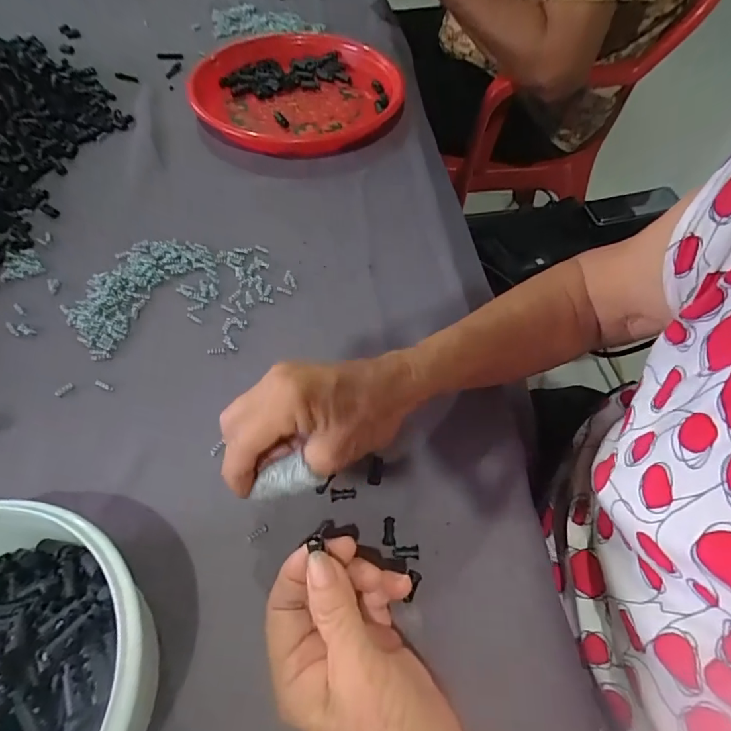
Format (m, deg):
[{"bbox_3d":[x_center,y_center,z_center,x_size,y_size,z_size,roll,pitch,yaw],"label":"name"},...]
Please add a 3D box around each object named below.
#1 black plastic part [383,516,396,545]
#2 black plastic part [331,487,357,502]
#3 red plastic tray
[{"bbox_3d":[0.016,0.107,0.311,0.008,0.004,0.018,5,55,0],"label":"black plastic part"},{"bbox_3d":[-0.015,0.086,0.323,0.017,0.004,0.008,-4,55,-6],"label":"black plastic part"},{"bbox_3d":[-0.082,-0.341,0.592,0.248,0.039,0.233,10,55,3],"label":"red plastic tray"}]

